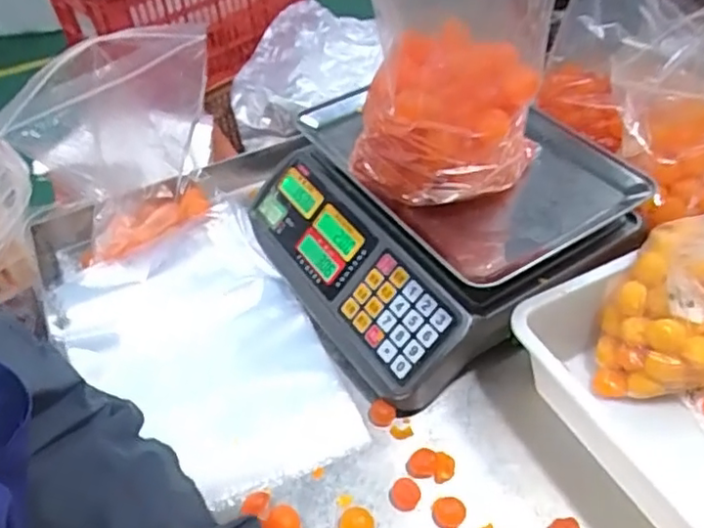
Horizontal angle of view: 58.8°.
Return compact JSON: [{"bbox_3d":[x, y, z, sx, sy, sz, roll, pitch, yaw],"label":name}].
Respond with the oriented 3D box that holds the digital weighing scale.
[{"bbox_3d":[0.084,-0.052,0.687,0.308,0.144,0.332,-25,48,-19],"label":"digital weighing scale"}]

